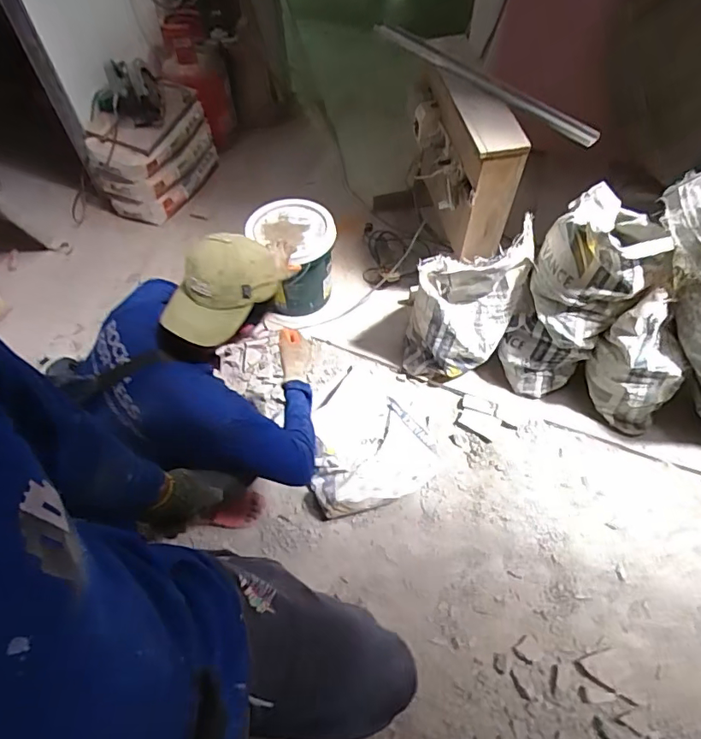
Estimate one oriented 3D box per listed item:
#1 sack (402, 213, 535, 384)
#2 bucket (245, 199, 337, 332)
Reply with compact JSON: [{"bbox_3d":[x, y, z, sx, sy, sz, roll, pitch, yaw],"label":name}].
[{"bbox_3d":[0.369,-0.187,1.618,0.350,0.562,0.231,4,55,5],"label":"sack"},{"bbox_3d":[-0.209,-0.412,1.917,0.323,0.370,0.310,-1,55,1],"label":"bucket"}]

